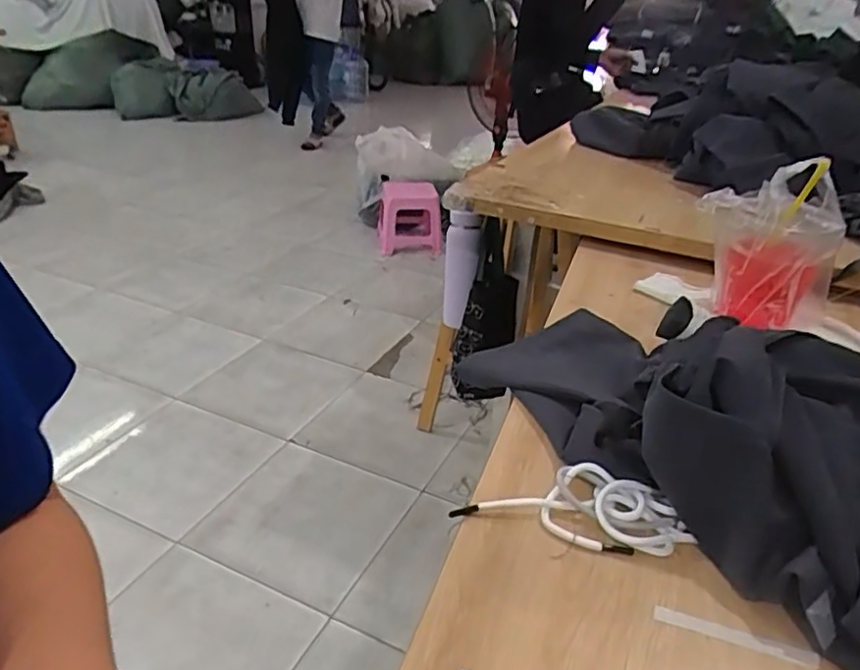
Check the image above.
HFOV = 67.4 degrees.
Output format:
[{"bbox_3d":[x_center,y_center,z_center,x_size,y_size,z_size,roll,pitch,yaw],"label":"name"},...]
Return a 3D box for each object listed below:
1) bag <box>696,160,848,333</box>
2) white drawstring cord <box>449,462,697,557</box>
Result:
[{"bbox_3d":[0.401,-0.108,0.770,0.151,0.177,0.102,20,34,30],"label":"bag"},{"bbox_3d":[0.111,0.130,0.497,0.170,0.028,0.060,9,30,14],"label":"white drawstring cord"}]

